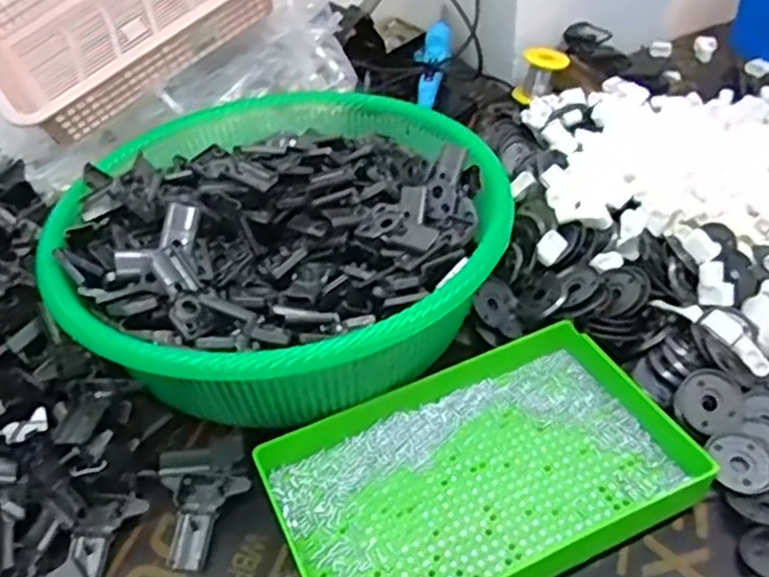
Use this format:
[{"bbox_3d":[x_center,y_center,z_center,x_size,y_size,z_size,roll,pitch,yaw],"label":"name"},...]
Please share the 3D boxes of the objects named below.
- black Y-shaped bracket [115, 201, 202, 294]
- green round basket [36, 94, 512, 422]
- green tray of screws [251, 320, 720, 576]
[{"bbox_3d":[-0.135,-0.021,0.464,0.049,0.022,0.057,44,56,-6],"label":"black Y-shaped bracket"},{"bbox_3d":[-0.078,-0.046,0.537,0.309,0.108,0.314,-3,41,3],"label":"green round basket"},{"bbox_3d":[0.055,0.110,0.454,0.245,0.030,0.164,-20,43,-15],"label":"green tray of screws"}]

